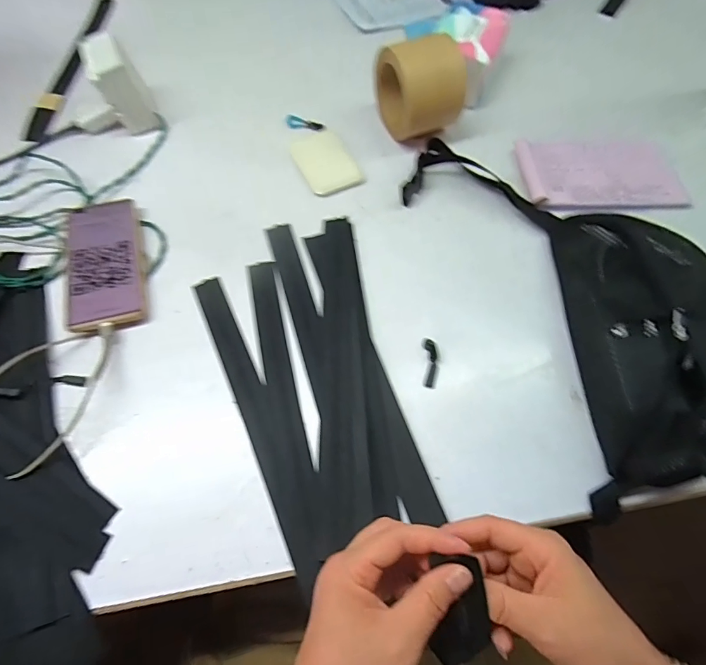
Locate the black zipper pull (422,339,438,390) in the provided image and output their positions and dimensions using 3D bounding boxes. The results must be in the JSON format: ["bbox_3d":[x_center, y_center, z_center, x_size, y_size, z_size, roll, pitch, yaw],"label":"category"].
[{"bbox_3d":[0.077,0.030,0.431,0.015,0.010,0.050,2,64,1],"label":"black zipper pull"}]

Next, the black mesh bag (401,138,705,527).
[{"bbox_3d":[0.223,-0.078,0.443,0.212,0.087,0.445,-20,66,-10],"label":"black mesh bag"}]

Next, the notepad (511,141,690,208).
[{"bbox_3d":[0.308,-0.197,0.535,0.186,0.020,0.122,-3,64,-2],"label":"notepad"}]

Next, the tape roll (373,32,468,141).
[{"bbox_3d":[0.082,-0.307,0.538,0.078,0.111,0.100,-21,66,-10],"label":"tape roll"}]

